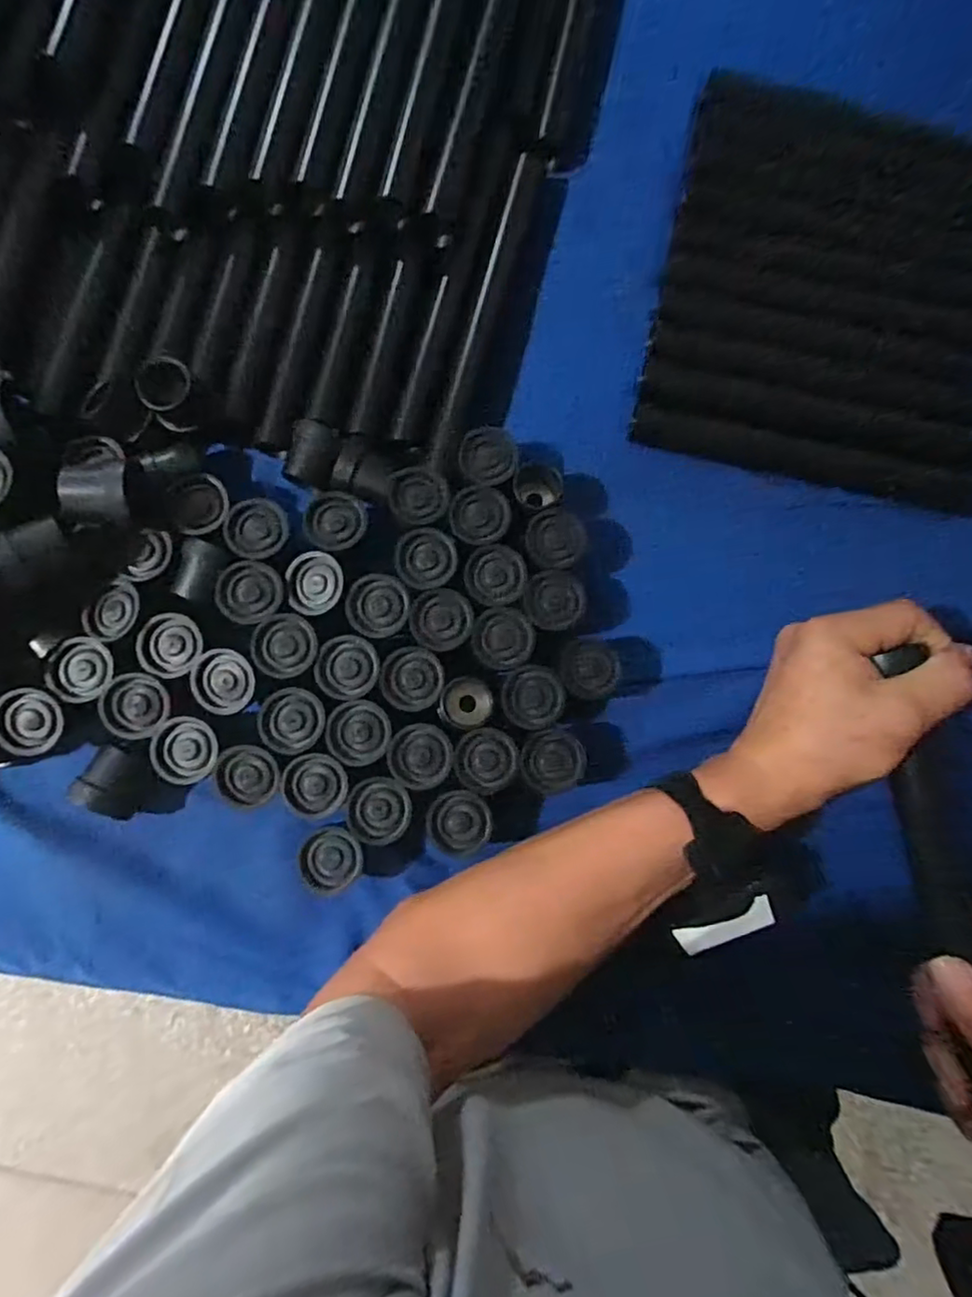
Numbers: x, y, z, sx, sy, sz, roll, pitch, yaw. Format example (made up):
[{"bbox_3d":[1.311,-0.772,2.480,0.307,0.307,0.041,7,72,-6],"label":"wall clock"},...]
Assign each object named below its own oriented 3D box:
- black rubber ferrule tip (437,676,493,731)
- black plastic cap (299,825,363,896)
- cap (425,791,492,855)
[{"bbox_3d":[-0.012,0.032,0.353,0.030,0.025,0.028,0,84,-2],"label":"black rubber ferrule tip"},{"bbox_3d":[-0.084,0.115,0.343,0.033,0.029,0.034,0,84,-2],"label":"black plastic cap"},{"bbox_3d":[-0.015,0.097,0.345,0.034,0.023,0.034,0,84,-2],"label":"cap"}]

